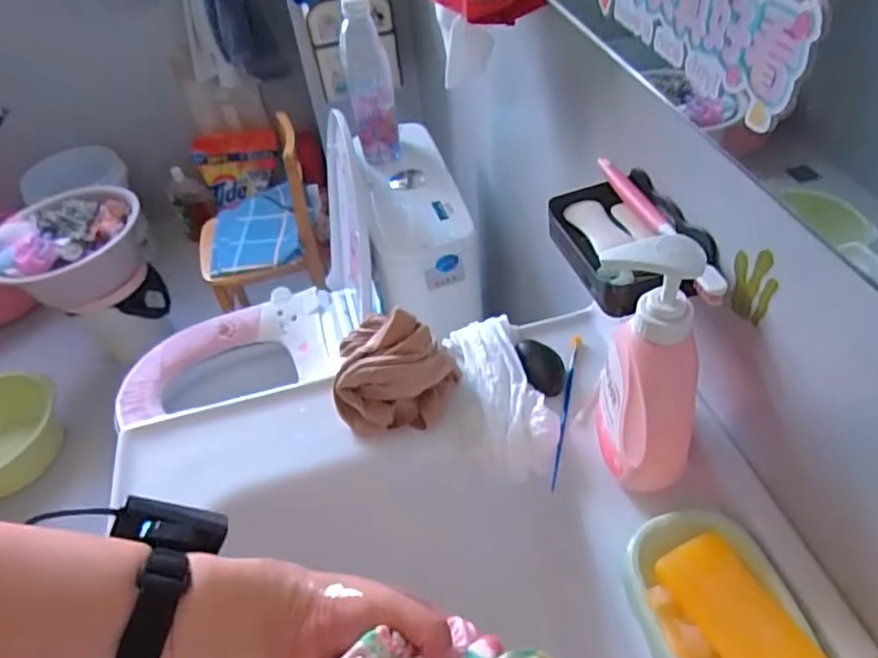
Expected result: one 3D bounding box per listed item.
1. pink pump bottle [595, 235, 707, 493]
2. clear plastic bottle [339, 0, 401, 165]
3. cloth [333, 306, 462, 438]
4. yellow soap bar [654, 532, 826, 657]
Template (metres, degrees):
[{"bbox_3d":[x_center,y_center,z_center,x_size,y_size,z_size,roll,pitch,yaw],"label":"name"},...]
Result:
[{"bbox_3d":[0.140,0.030,0.412,0.066,0.191,0.077,3,47,10],"label":"pink pump bottle"},{"bbox_3d":[-0.109,-0.381,0.955,0.065,0.258,0.076,-12,46,-4],"label":"clear plastic bottle"},{"bbox_3d":[-0.041,0.028,0.540,0.109,0.079,0.099,-8,46,-1],"label":"cloth"},{"bbox_3d":[0.193,0.187,0.390,0.050,0.025,0.105,-36,46,4],"label":"yellow soap bar"}]

